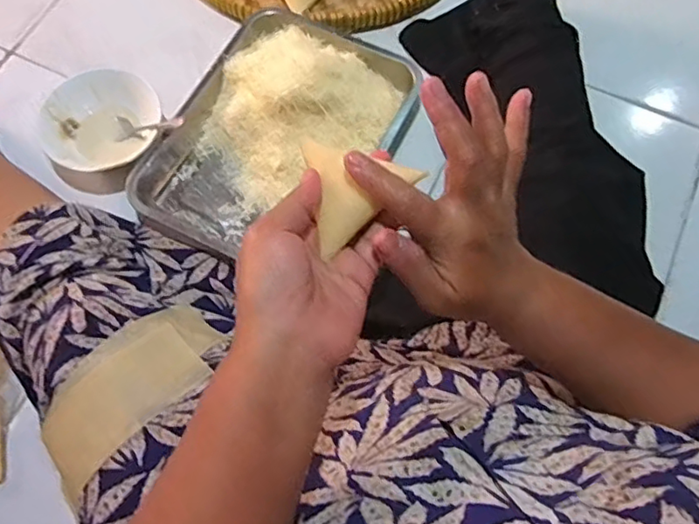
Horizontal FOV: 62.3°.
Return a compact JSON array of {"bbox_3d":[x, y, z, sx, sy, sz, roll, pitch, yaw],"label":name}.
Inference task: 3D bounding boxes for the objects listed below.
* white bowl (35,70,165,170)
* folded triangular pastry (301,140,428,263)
[{"bbox_3d":[-0.309,-0.171,0.728,0.138,0.058,0.135,1,70,-2],"label":"white bowl"},{"bbox_3d":[0.001,-0.036,0.352,0.074,0.017,0.060,16,91,9],"label":"folded triangular pastry"}]

